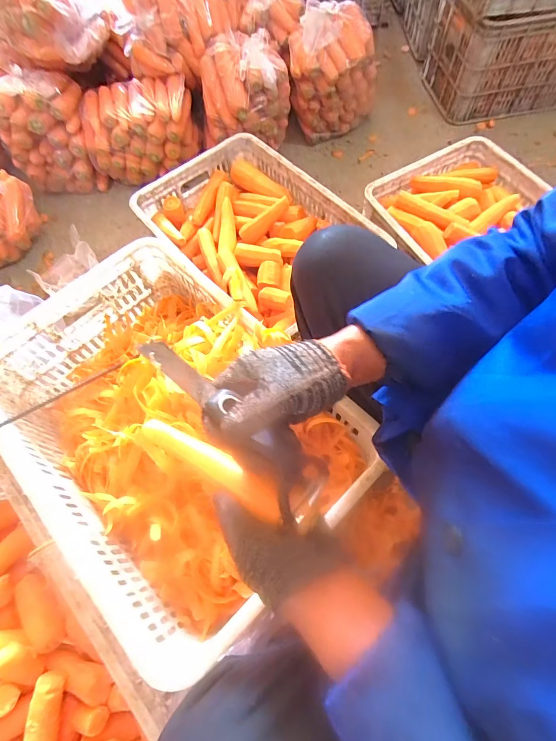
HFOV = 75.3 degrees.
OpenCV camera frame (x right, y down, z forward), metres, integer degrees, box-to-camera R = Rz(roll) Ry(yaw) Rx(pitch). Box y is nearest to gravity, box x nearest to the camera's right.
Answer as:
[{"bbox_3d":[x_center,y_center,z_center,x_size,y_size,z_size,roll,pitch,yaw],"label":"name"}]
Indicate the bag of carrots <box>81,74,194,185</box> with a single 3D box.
[{"bbox_3d":[-0.433,-0.765,1.148,0.335,0.183,0.236,-8,66,-1],"label":"bag of carrots"}]

